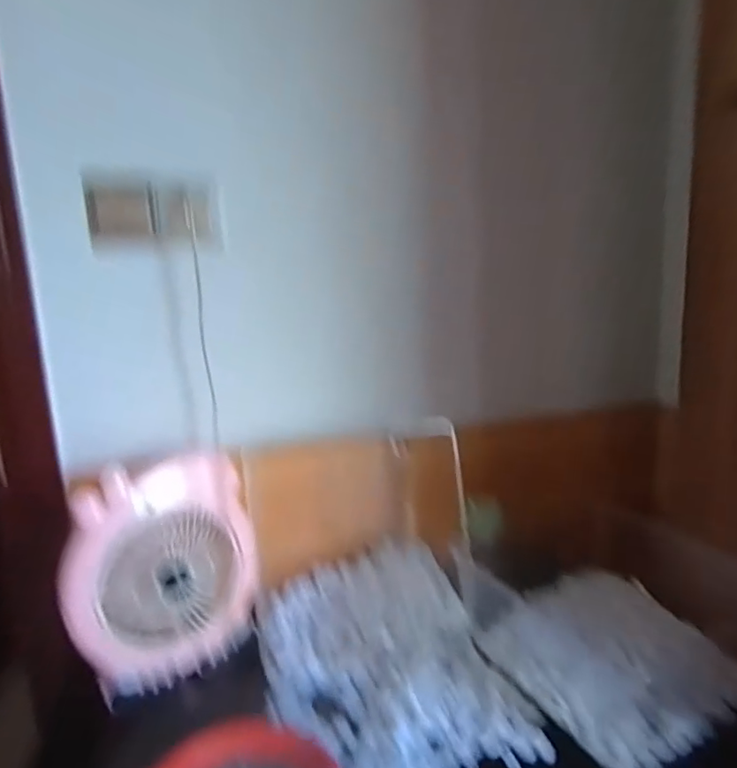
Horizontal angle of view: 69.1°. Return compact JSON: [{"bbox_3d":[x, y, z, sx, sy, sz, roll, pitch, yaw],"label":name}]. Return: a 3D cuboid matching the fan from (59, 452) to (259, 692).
[{"bbox_3d":[-0.286,0.258,0.750,0.247,0.267,0.097,-9,11,-36],"label":"fan"}]

